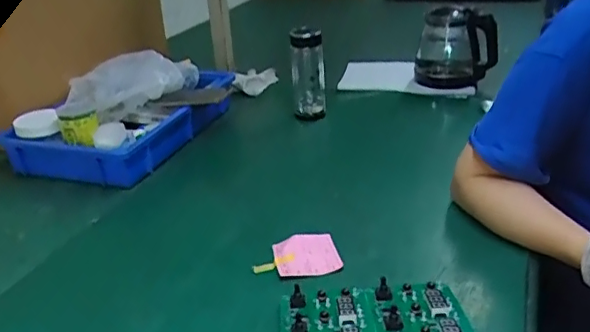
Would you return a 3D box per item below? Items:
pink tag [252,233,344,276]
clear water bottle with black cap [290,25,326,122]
[{"bbox_3d":[0.002,0.120,0.743,0.110,0.013,0.082,-8,27,-6],"label":"pink tag"},{"bbox_3d":[0.027,-0.199,1.173,0.069,0.179,0.059,-3,27,3],"label":"clear water bottle with black cap"}]

